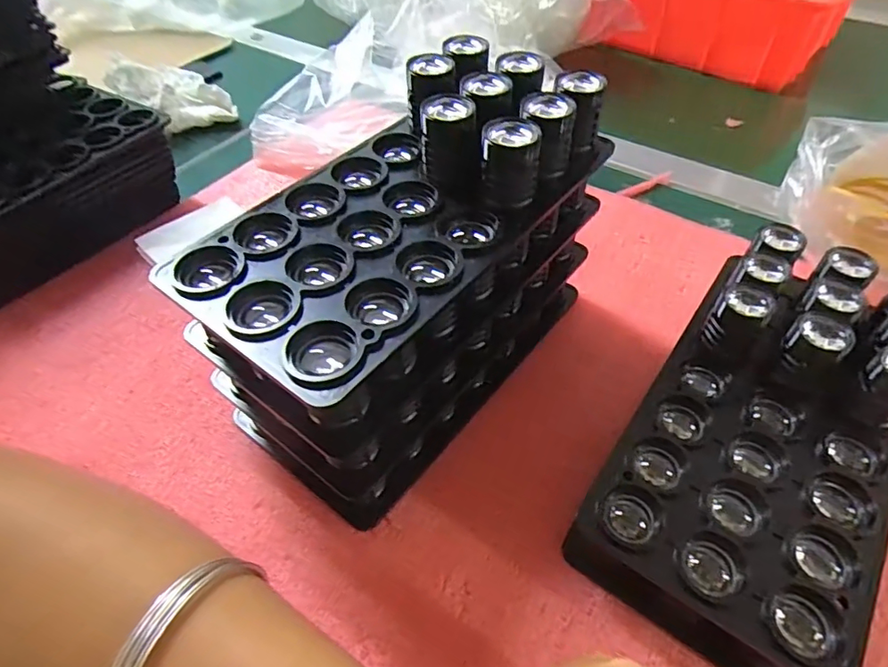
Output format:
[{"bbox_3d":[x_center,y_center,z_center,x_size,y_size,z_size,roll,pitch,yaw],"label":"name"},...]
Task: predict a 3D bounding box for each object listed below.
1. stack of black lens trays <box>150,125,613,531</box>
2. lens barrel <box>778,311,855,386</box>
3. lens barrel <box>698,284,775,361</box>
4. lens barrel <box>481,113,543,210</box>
[{"bbox_3d":[-0.017,-0.020,0.271,0.097,0.107,0.183,30,56,24],"label":"stack of black lens trays"},{"bbox_3d":[0.164,0.010,0.241,0.024,0.033,0.024,-32,56,-24],"label":"lens barrel"},{"bbox_3d":[0.140,-0.006,0.256,0.021,0.034,0.022,24,54,20],"label":"lens barrel"},{"bbox_3d":[0.027,-0.069,0.219,0.022,0.030,0.022,8,50,8],"label":"lens barrel"}]

